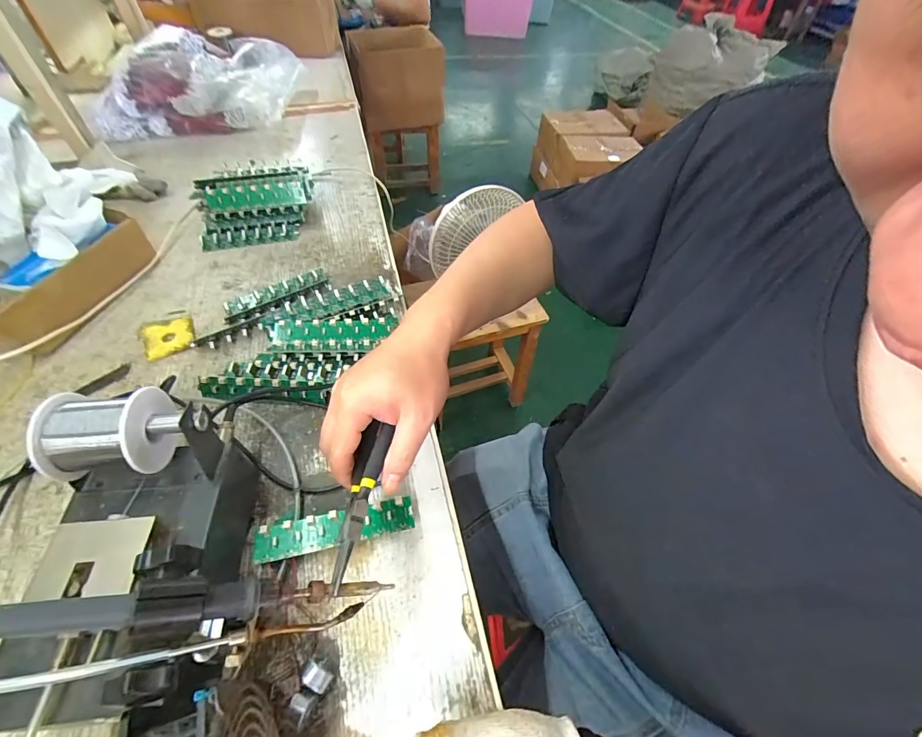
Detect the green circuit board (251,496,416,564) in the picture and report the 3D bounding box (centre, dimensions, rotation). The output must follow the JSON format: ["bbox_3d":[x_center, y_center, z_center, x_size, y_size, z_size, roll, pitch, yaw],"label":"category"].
[{"bbox_3d":[-0.111,0.145,0.376,0.136,0.016,0.031,-10,54,-9],"label":"green circuit board"}]

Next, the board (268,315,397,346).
[{"bbox_3d":[-0.156,-0.044,0.510,0.147,0.012,0.048,-4,57,-9],"label":"board"}]

